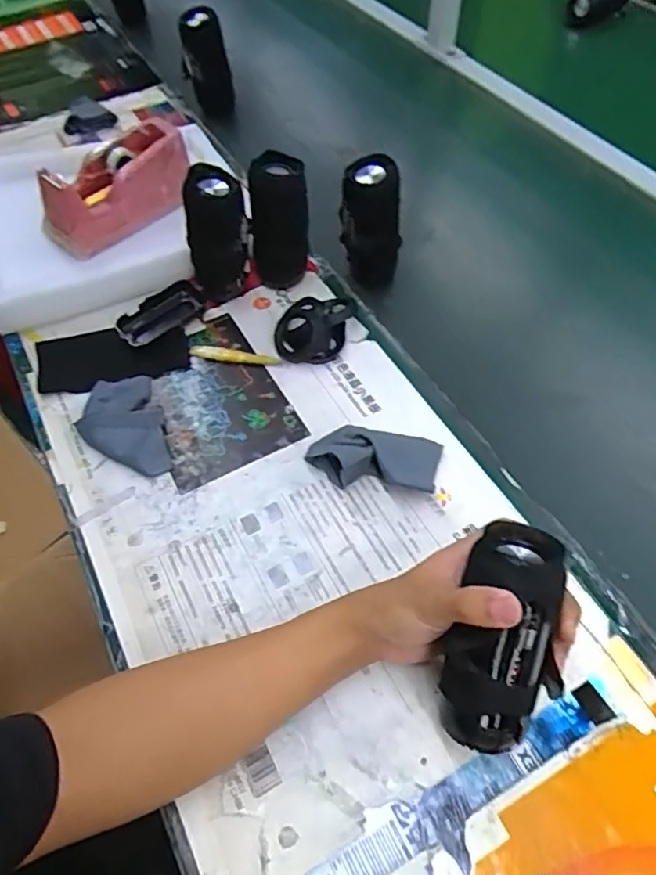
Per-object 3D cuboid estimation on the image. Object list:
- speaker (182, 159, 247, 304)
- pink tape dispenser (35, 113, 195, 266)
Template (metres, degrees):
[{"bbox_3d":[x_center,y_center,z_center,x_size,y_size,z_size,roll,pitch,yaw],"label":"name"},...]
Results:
[{"bbox_3d":[-0.128,-0.234,0.662,0.069,0.143,0.061,-13,56,-7],"label":"speaker"},{"bbox_3d":[-0.268,-0.320,0.736,0.085,0.090,0.196,30,61,20],"label":"pink tape dispenser"}]

